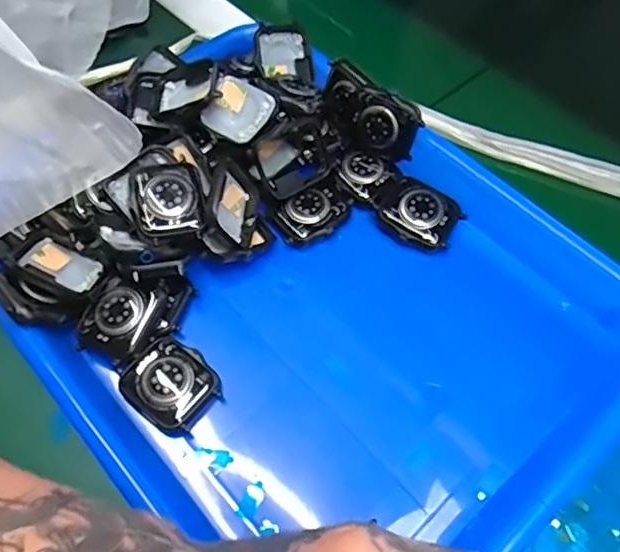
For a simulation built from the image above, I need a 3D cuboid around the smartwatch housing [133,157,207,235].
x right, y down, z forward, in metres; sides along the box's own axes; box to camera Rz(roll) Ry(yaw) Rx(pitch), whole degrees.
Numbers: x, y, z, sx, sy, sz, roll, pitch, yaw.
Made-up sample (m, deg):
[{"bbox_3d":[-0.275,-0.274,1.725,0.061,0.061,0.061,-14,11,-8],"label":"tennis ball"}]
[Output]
[{"bbox_3d":[-0.075,-0.043,0.303,0.034,0.007,0.041,-18,60,-9],"label":"smartwatch housing"}]

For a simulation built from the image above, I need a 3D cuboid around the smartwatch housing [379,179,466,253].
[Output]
[{"bbox_3d":[0.064,-0.036,0.337,0.042,0.018,0.040,29,64,17],"label":"smartwatch housing"}]

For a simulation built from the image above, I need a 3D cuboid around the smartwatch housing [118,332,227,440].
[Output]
[{"bbox_3d":[-0.068,0.054,0.288,0.043,0.012,0.038,36,66,21],"label":"smartwatch housing"}]

